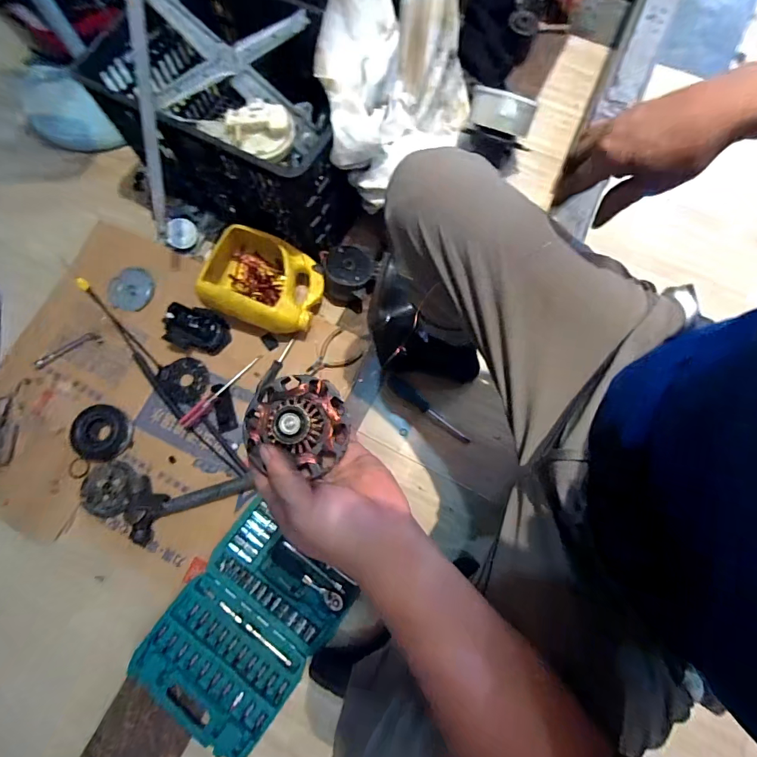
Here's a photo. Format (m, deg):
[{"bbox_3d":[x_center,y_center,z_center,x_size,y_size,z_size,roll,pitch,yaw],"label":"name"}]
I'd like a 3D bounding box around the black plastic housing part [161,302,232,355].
[{"bbox_3d":[-0.369,-0.100,0.834,0.121,0.060,0.078,12,75,4],"label":"black plastic housing part"}]

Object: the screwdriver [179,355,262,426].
[{"bbox_3d":[-0.317,0.019,0.824,0.027,0.023,0.197,40,79,11],"label":"screwdriver"}]

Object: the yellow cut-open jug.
[{"bbox_3d":[-0.233,-0.196,0.842,0.233,0.128,0.186,14,76,5],"label":"yellow cut-open jug"}]

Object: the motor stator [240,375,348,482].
[{"bbox_3d":[-0.062,0.030,0.304,0.076,0.035,0.069,15,76,5],"label":"motor stator"}]

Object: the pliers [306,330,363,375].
[{"bbox_3d":[-0.097,-0.042,0.847,0.108,0.020,0.076,-40,78,-9],"label":"pliers"}]

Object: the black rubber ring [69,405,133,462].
[{"bbox_3d":[-0.545,0.108,0.805,0.103,0.021,0.105,0,75,1],"label":"black rubber ring"}]

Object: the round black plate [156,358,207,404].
[{"bbox_3d":[-0.395,-0.001,0.838,0.086,0.010,0.099,-44,78,-10],"label":"round black plate"}]

